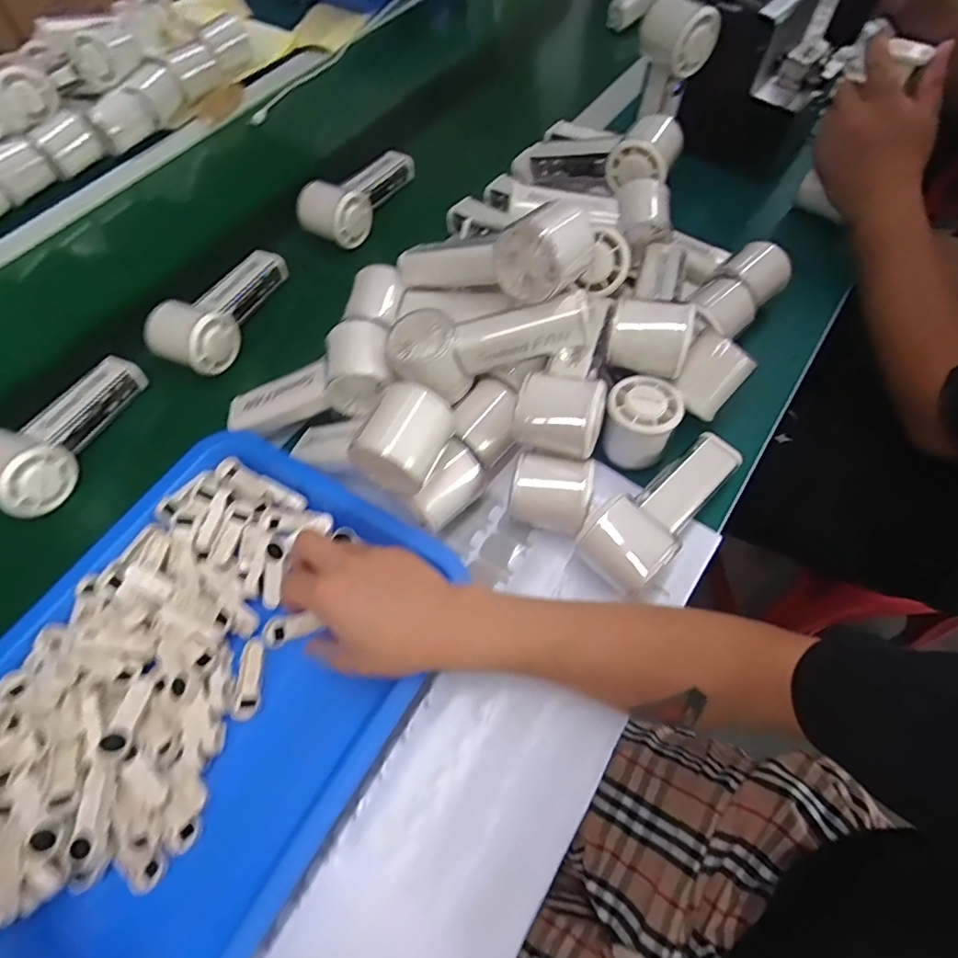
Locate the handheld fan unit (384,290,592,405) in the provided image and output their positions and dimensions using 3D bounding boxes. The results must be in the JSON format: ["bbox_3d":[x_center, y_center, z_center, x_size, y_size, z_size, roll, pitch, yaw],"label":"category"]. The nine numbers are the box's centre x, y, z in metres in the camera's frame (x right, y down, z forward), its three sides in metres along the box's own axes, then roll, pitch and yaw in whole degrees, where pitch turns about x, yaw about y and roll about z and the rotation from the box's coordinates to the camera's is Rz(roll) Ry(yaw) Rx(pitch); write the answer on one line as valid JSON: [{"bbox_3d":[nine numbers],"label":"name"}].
[{"bbox_3d":[0.009,-0.105,0.405,0.152,0.053,0.046,-10,62,10],"label":"handheld fan unit"}]

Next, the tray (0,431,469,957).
[{"bbox_3d":[-0.192,0.138,0.362,0.260,0.042,0.327,28,67,15],"label":"tray"}]

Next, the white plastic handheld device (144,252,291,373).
[{"bbox_3d":[-0.253,-0.175,0.521,0.059,0.051,0.158,17,64,10],"label":"white plastic handheld device"}]

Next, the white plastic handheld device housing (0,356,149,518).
[{"bbox_3d":[-0.356,-0.045,0.454,0.060,0.049,0.154,26,66,14],"label":"white plastic handheld device housing"}]

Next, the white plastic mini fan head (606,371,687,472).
[{"bbox_3d":[0.130,-0.047,0.427,0.055,0.058,0.053,-1,62,1],"label":"white plastic mini fan head"}]

